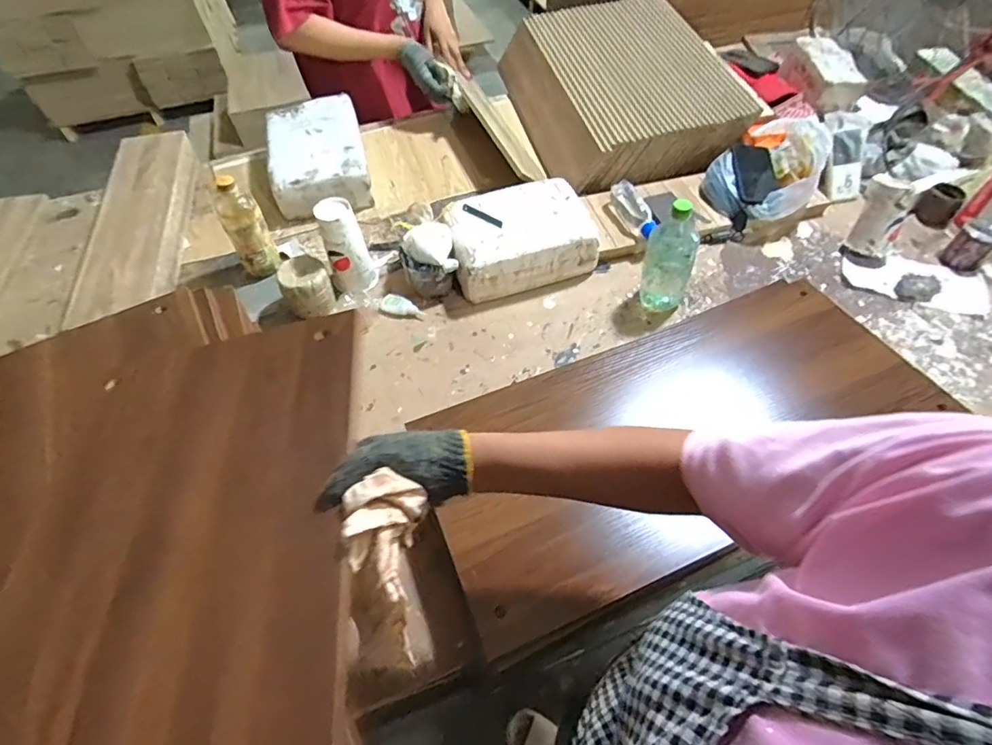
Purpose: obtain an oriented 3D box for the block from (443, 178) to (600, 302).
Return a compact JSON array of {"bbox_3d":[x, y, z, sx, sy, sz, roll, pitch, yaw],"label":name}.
[{"bbox_3d":[0.042,-0.263,0.970,0.262,0.100,0.201,-18,57,-10],"label":"block"}]

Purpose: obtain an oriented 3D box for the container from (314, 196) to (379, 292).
[{"bbox_3d":[-0.264,-0.224,0.910,0.069,0.158,0.067,-1,56,1],"label":"container"}]

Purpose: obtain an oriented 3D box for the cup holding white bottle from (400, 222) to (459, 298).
[{"bbox_3d":[-0.125,-0.209,0.945,0.099,0.098,0.103,-14,56,-7],"label":"cup holding white bottle"}]

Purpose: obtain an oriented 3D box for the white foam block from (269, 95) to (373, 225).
[{"bbox_3d":[-0.380,-0.477,1.098,0.190,0.097,0.306,-12,56,-7],"label":"white foam block"}]

